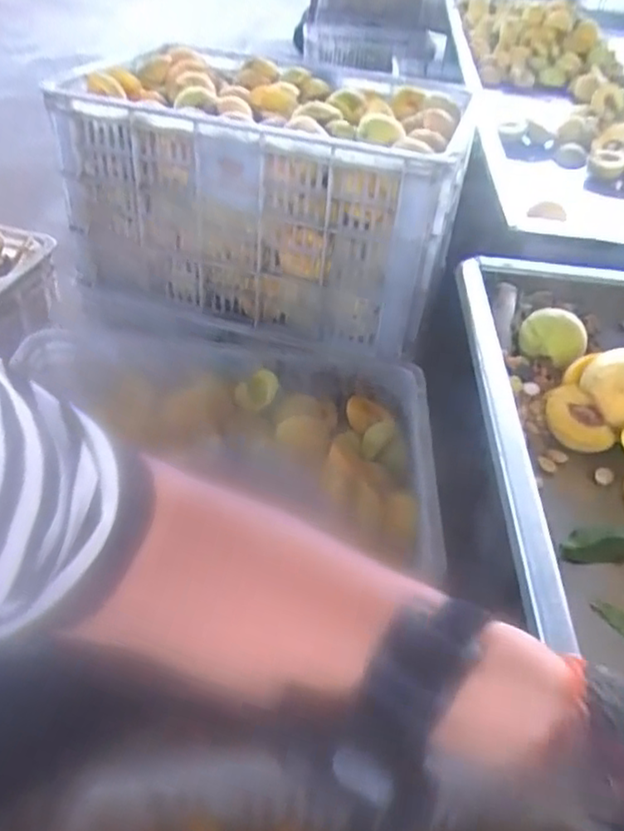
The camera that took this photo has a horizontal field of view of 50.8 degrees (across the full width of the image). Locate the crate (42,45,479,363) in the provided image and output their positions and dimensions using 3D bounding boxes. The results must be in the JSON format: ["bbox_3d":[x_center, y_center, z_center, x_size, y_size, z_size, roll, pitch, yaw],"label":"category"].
[{"bbox_3d":[-0.045,-0.350,1.010,0.521,0.281,0.392,16,41,11],"label":"crate"}]

